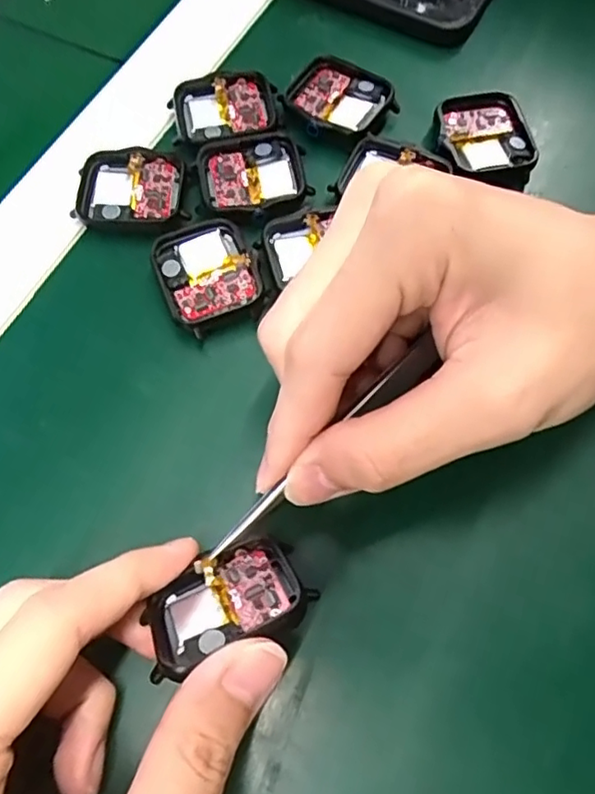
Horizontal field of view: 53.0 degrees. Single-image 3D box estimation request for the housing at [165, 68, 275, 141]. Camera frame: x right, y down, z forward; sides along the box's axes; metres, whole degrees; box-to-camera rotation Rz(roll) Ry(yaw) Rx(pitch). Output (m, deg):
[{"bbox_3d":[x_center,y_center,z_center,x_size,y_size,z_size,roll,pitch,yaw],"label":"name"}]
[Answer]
[{"bbox_3d":[-0.032,-0.129,0.266,0.044,0.006,0.036,-3,68,1],"label":"housing"}]

